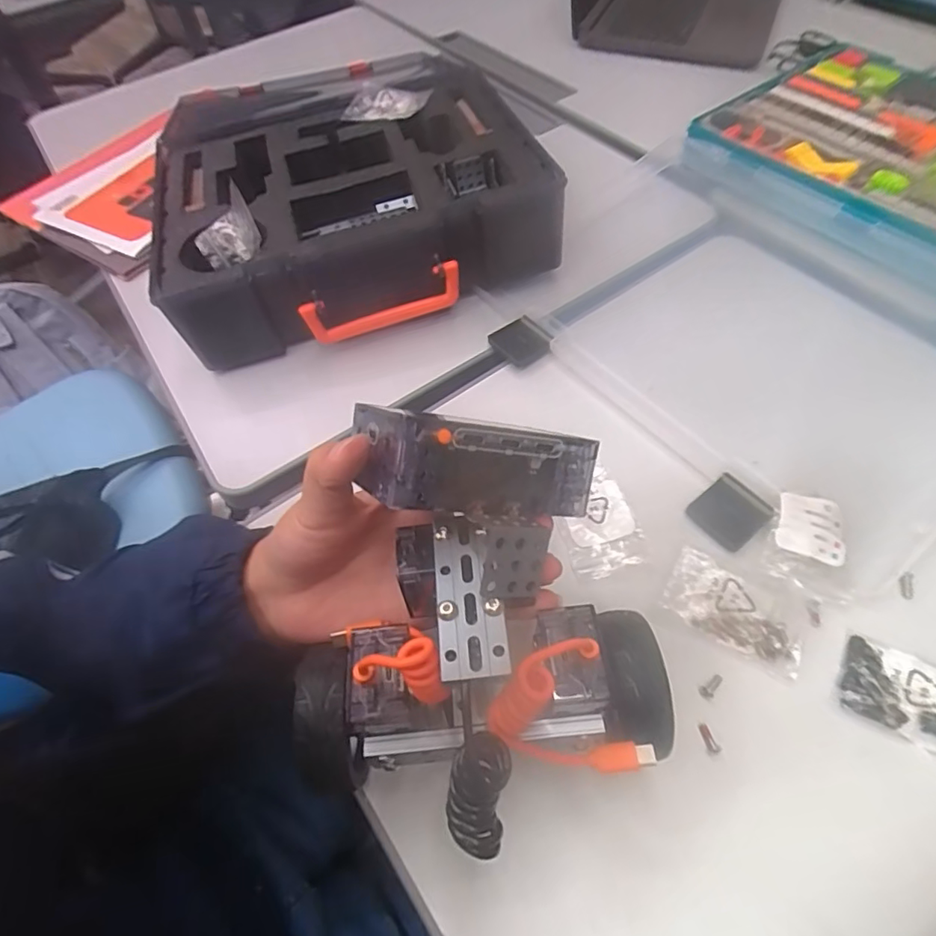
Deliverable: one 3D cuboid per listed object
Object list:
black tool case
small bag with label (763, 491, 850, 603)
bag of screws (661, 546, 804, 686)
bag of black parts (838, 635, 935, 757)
[{"bbox_3d":[-0.100,-0.228,0.461,0.296,0.077,0.251,-16,58,-7],"label":"black tool case"},{"bbox_3d":[0.193,0.045,0.308,0.042,0.017,0.057,9,59,9],"label":"small bag with label"},{"bbox_3d":[0.148,0.078,0.294,0.074,0.015,0.037,27,63,19],"label":"bag of screws"},{"bbox_3d":[0.228,0.117,0.267,0.071,0.014,0.042,30,64,20],"label":"bag of black parts"}]

